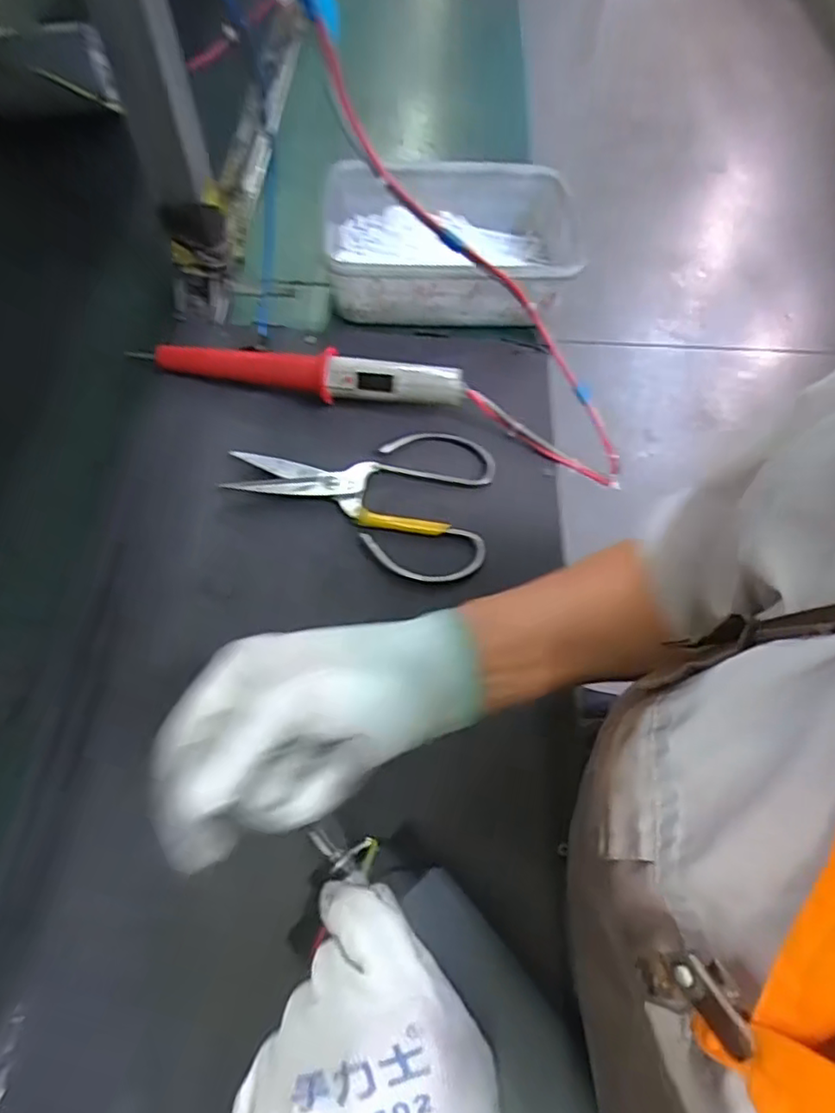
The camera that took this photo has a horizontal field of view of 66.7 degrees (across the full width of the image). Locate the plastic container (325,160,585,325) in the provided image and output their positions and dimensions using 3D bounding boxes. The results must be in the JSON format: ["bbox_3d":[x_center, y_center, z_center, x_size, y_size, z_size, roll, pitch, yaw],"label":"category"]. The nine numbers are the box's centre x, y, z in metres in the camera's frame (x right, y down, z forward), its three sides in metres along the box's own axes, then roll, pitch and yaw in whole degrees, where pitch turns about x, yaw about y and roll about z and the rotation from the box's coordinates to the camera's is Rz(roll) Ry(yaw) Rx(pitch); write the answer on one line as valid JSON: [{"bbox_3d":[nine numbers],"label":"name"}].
[{"bbox_3d":[0.028,-0.284,0.581,0.221,0.065,0.170,0,60,-1],"label":"plastic container"}]

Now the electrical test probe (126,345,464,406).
[{"bbox_3d":[-0.099,-0.149,0.520,0.268,0.038,0.029,11,61,4],"label":"electrical test probe"}]

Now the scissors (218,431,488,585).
[{"bbox_3d":[-0.042,-0.052,0.480,0.193,0.010,0.131,8,61,3],"label":"scissors"}]

